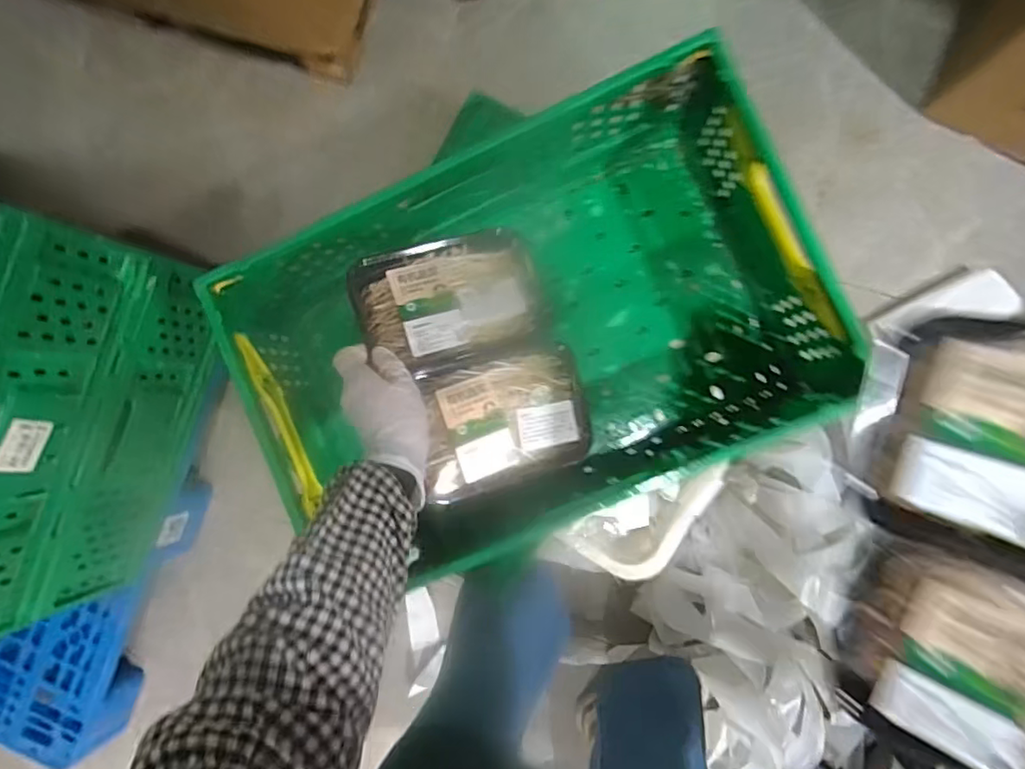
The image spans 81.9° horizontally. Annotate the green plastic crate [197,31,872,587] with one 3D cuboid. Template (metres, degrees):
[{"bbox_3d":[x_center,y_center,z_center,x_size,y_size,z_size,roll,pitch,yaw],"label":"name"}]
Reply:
[{"bbox_3d":[0.019,-0.052,0.708,0.622,0.210,0.409,-24,87,5],"label":"green plastic crate"}]

